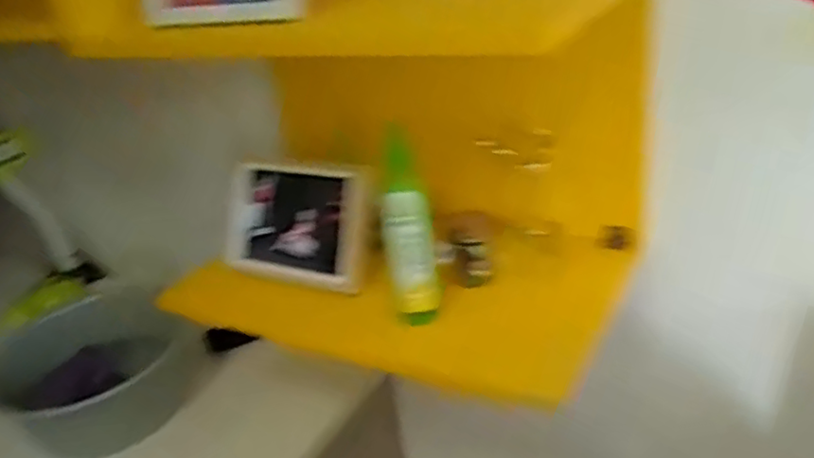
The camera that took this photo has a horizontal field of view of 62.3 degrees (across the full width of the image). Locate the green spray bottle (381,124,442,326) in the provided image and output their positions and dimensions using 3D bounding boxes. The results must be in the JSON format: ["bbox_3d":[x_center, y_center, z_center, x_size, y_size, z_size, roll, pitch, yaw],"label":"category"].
[{"bbox_3d":[0.001,0.003,0.638,0.044,0.195,0.046,-7,29,0],"label":"green spray bottle"}]

